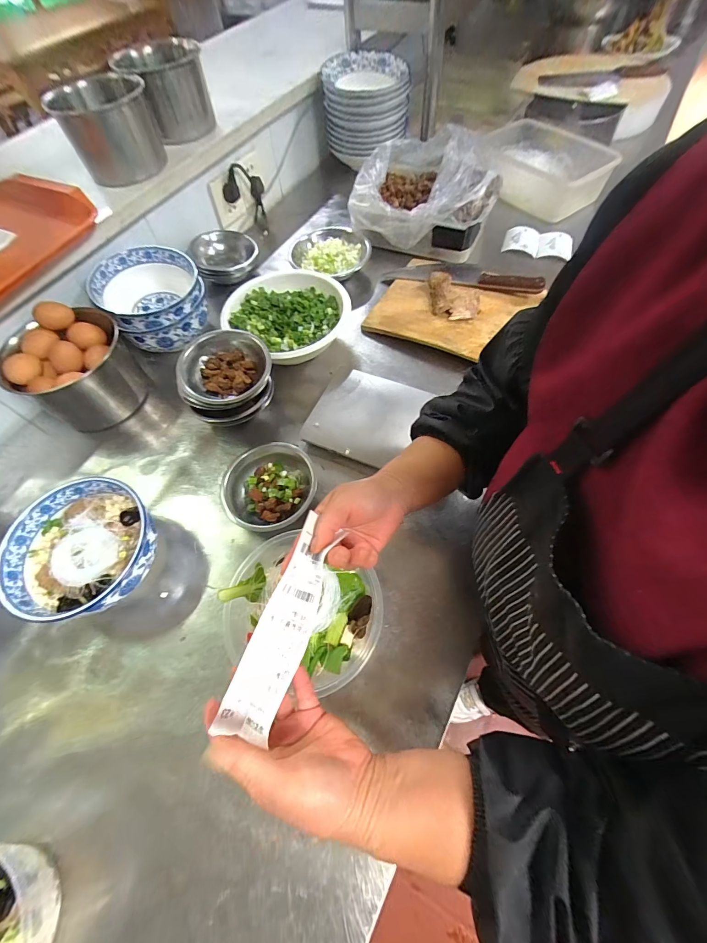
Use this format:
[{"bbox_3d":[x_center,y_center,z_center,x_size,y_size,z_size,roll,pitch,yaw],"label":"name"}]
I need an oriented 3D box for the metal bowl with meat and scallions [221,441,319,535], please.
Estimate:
[{"bbox_3d":[-0.117,0.022,0.515,0.122,0.041,0.132,-2,62,3],"label":"metal bowl with meat and scallions"}]

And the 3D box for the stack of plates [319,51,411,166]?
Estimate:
[{"bbox_3d":[0.031,-0.925,0.926,0.208,0.154,0.193,-6,62,1],"label":"stack of plates"}]

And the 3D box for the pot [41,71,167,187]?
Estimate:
[{"bbox_3d":[-0.427,-0.608,0.645,0.152,0.119,0.133,-23,63,-8],"label":"pot"}]

